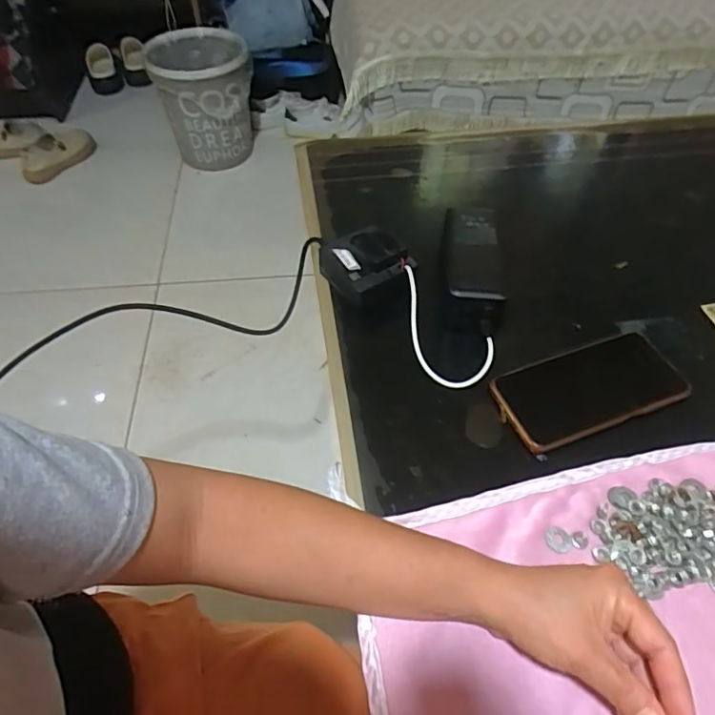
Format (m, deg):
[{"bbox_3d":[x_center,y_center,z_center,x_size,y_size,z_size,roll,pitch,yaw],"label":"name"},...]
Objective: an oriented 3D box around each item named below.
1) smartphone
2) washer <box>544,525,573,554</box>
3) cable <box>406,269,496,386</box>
[{"bbox_3d":[0.201,0.025,0.456,0.160,0.012,0.074,-17,54,-13],"label":"smartphone"},{"bbox_3d":[0.147,0.133,0.386,0.018,0.004,0.020,-27,57,-20],"label":"washer"},{"bbox_3d":[0.070,-0.026,0.493,0.065,0.033,0.122,-38,62,-26],"label":"cable"}]

